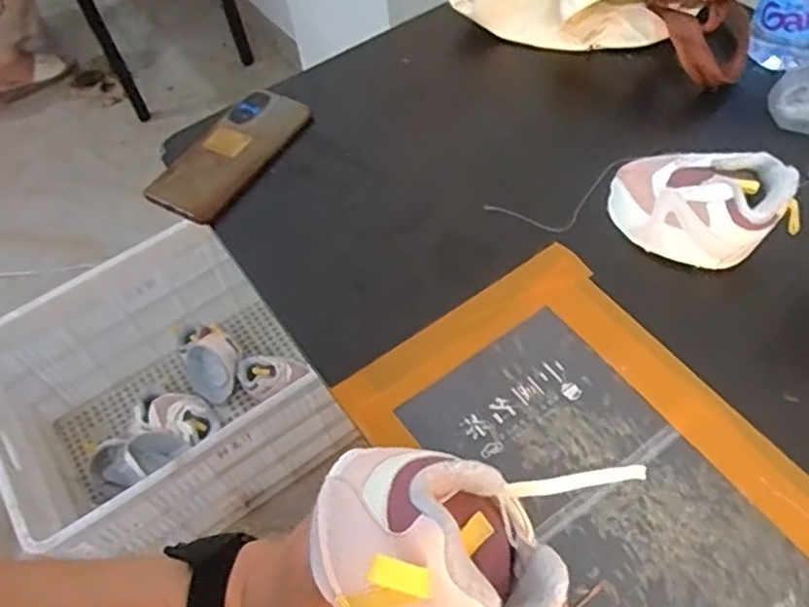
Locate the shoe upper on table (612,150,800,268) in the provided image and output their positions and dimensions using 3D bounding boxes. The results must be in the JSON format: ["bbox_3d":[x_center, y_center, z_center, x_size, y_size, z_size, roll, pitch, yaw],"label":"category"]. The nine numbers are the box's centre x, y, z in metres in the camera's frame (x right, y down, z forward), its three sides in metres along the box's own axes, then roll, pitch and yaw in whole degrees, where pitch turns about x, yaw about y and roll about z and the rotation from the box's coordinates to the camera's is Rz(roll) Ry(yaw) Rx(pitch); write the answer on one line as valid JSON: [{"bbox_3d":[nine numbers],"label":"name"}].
[{"bbox_3d":[0.227,-0.076,0.516,0.136,0.061,0.080,27,62,23],"label":"shoe upper on table"}]

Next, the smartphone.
[{"bbox_3d":[-0.162,-0.141,0.621,0.087,0.013,0.160,29,63,22],"label":"smartphone"}]

